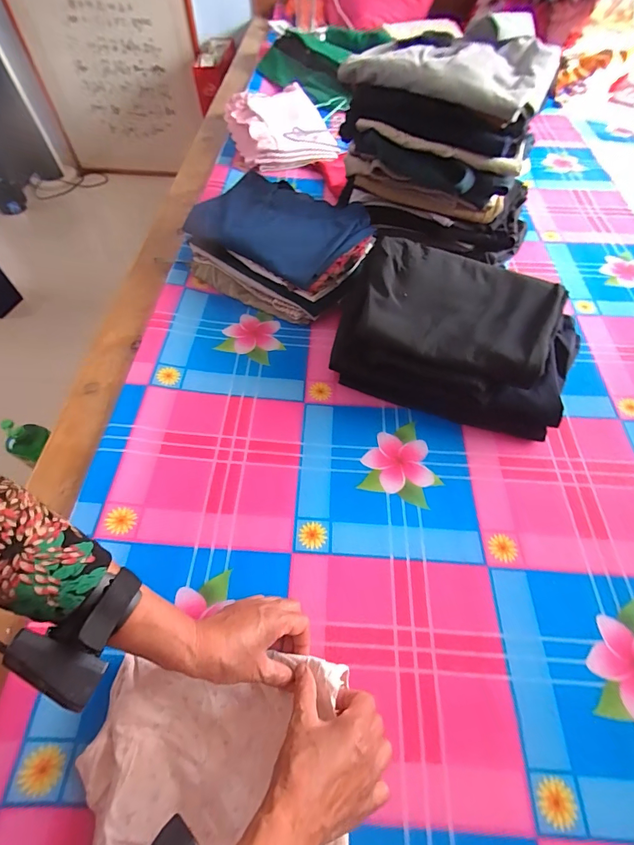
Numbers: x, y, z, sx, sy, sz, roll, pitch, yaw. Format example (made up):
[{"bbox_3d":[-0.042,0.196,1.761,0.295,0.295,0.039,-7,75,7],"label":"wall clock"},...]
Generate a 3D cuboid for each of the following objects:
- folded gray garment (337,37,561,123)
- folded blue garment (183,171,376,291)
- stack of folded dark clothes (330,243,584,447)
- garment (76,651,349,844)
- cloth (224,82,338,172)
[{"bbox_3d":[0.218,-0.584,0.618,0.301,0.061,0.212,28,61,16],"label":"folded gray garment"},{"bbox_3d":[-0.072,-0.382,0.738,0.304,0.043,0.234,31,62,17],"label":"folded blue garment"},{"bbox_3d":[0.224,-0.140,0.619,0.337,0.133,0.248,22,60,12],"label":"stack of folded dark clothes"},{"bbox_3d":[-0.096,0.386,0.312,0.238,0.039,0.330,2,57,0],"label":"garment"},{"bbox_3d":[-0.108,-0.824,1.067,0.265,0.066,0.332,-13,59,-9],"label":"cloth"}]

